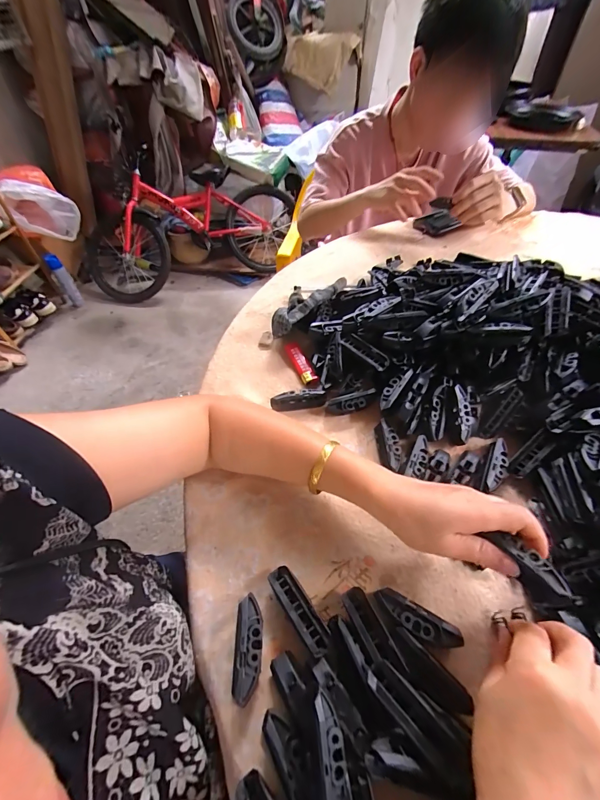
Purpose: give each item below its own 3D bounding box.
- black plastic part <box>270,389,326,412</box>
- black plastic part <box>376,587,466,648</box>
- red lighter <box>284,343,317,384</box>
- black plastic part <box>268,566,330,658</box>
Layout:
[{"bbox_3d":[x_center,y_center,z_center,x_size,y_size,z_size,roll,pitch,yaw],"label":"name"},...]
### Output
[{"bbox_3d":[-0.001,-0.002,0.427,0.073,0.018,0.022,-12,53,-5],"label":"black plastic part"},{"bbox_3d":[0.096,0.185,0.272,0.069,0.023,0.021,22,58,20],"label":"black plastic part"},{"bbox_3d":[0.000,-0.055,0.474,0.020,0.008,0.084,-21,54,-11],"label":"red lighter"},{"bbox_3d":[-0.001,0.181,0.283,0.021,0.018,0.072,-33,57,-19],"label":"black plastic part"}]

